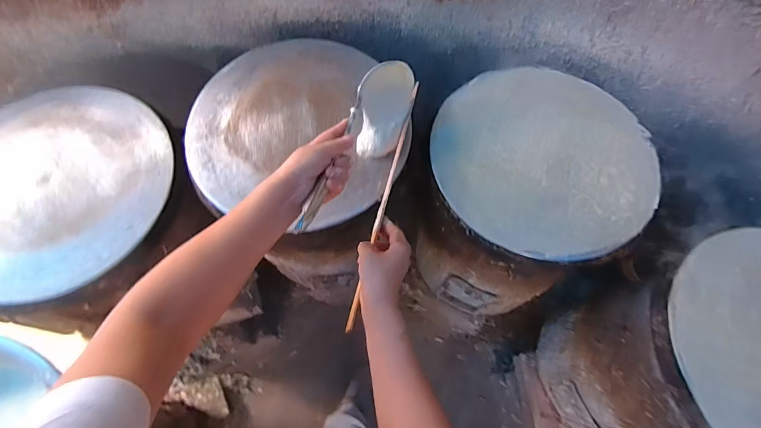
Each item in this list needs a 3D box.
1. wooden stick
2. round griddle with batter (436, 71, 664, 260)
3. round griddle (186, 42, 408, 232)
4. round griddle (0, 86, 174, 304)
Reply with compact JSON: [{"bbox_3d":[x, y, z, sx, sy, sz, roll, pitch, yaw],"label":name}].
[{"bbox_3d":[0.009,-0.033,0.578,0.010,0.022,0.416,14,66,4],"label":"wooden stick"},{"bbox_3d":[0.274,-0.101,0.647,0.352,0.017,0.352,0,69,-1],"label":"round griddle with batter"},{"bbox_3d":[-0.149,-0.153,0.654,0.342,0.022,0.368,-14,70,-6],"label":"round griddle"},{"bbox_3d":[-0.546,-0.056,0.620,0.396,0.033,0.361,28,71,9],"label":"round griddle"}]

